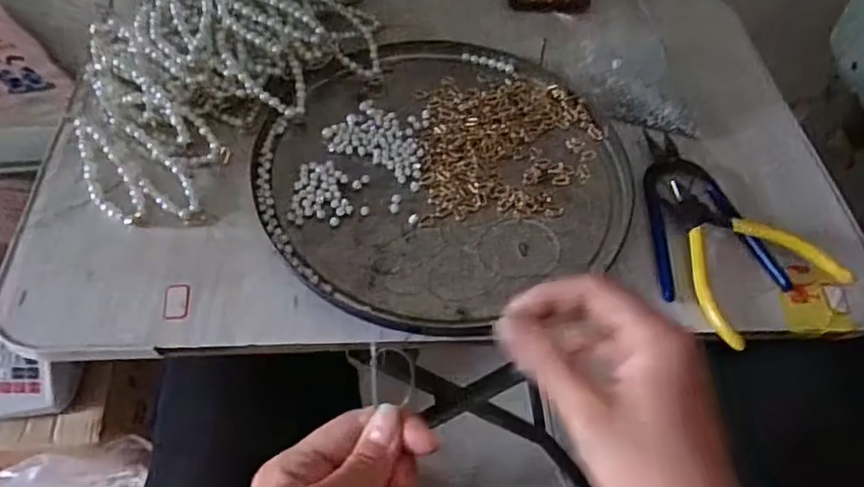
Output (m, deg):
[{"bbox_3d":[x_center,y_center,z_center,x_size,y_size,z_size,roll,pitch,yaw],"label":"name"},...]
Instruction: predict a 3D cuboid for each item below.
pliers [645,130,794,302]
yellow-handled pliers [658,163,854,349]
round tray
[{"bbox_3d":[0.184,-0.025,0.438,0.087,0.009,0.140,-7,56,-7],"label":"pliers"},{"bbox_3d":[0.197,-0.001,0.416,0.095,0.012,0.128,-27,61,-19],"label":"yellow-handled pliers"},{"bbox_3d":[0.008,-0.062,0.447,0.257,0.013,0.251,1,56,-2],"label":"round tray"}]

